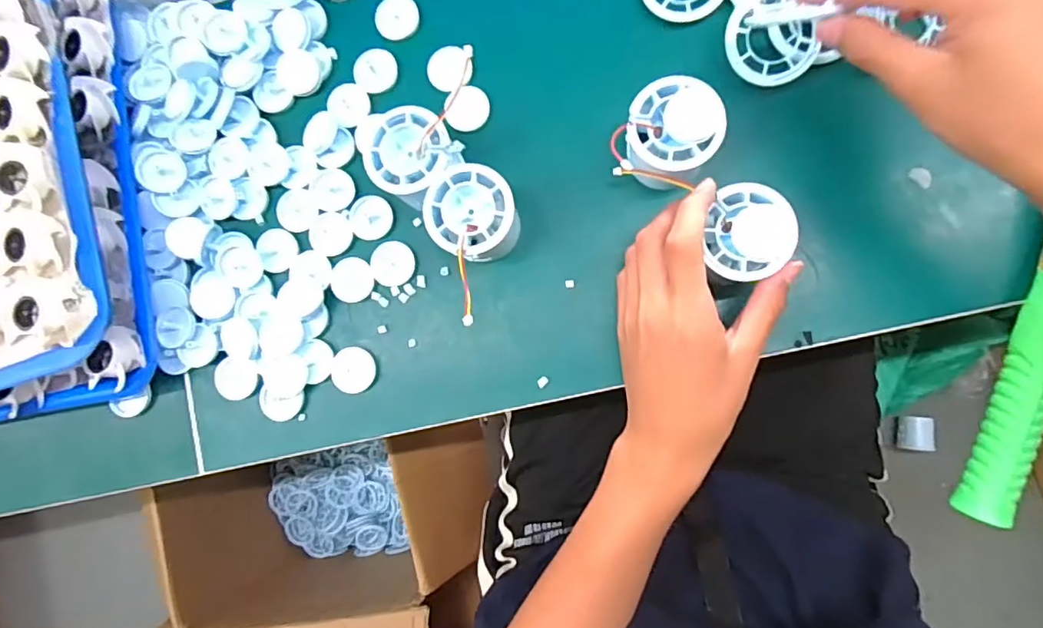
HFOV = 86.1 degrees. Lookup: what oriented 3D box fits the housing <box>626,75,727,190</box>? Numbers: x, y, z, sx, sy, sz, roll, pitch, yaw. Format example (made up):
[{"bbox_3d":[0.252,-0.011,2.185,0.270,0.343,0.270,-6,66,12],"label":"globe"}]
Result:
[{"bbox_3d":[0.093,-0.109,0.350,0.053,0.048,0.058,-1,86,8],"label":"housing"}]

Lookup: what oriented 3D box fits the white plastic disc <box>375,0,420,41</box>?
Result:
[{"bbox_3d":[-0.090,-0.215,0.404,0.031,0.005,0.032,-1,86,8],"label":"white plastic disc"}]

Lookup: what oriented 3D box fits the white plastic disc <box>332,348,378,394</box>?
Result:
[{"bbox_3d":[-0.118,0.039,0.391,0.029,0.005,0.032,-7,85,8],"label":"white plastic disc"}]

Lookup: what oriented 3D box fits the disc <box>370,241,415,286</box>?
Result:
[{"bbox_3d":[-0.092,-0.036,0.393,0.030,0.004,0.031,-1,86,8],"label":"disc"}]

